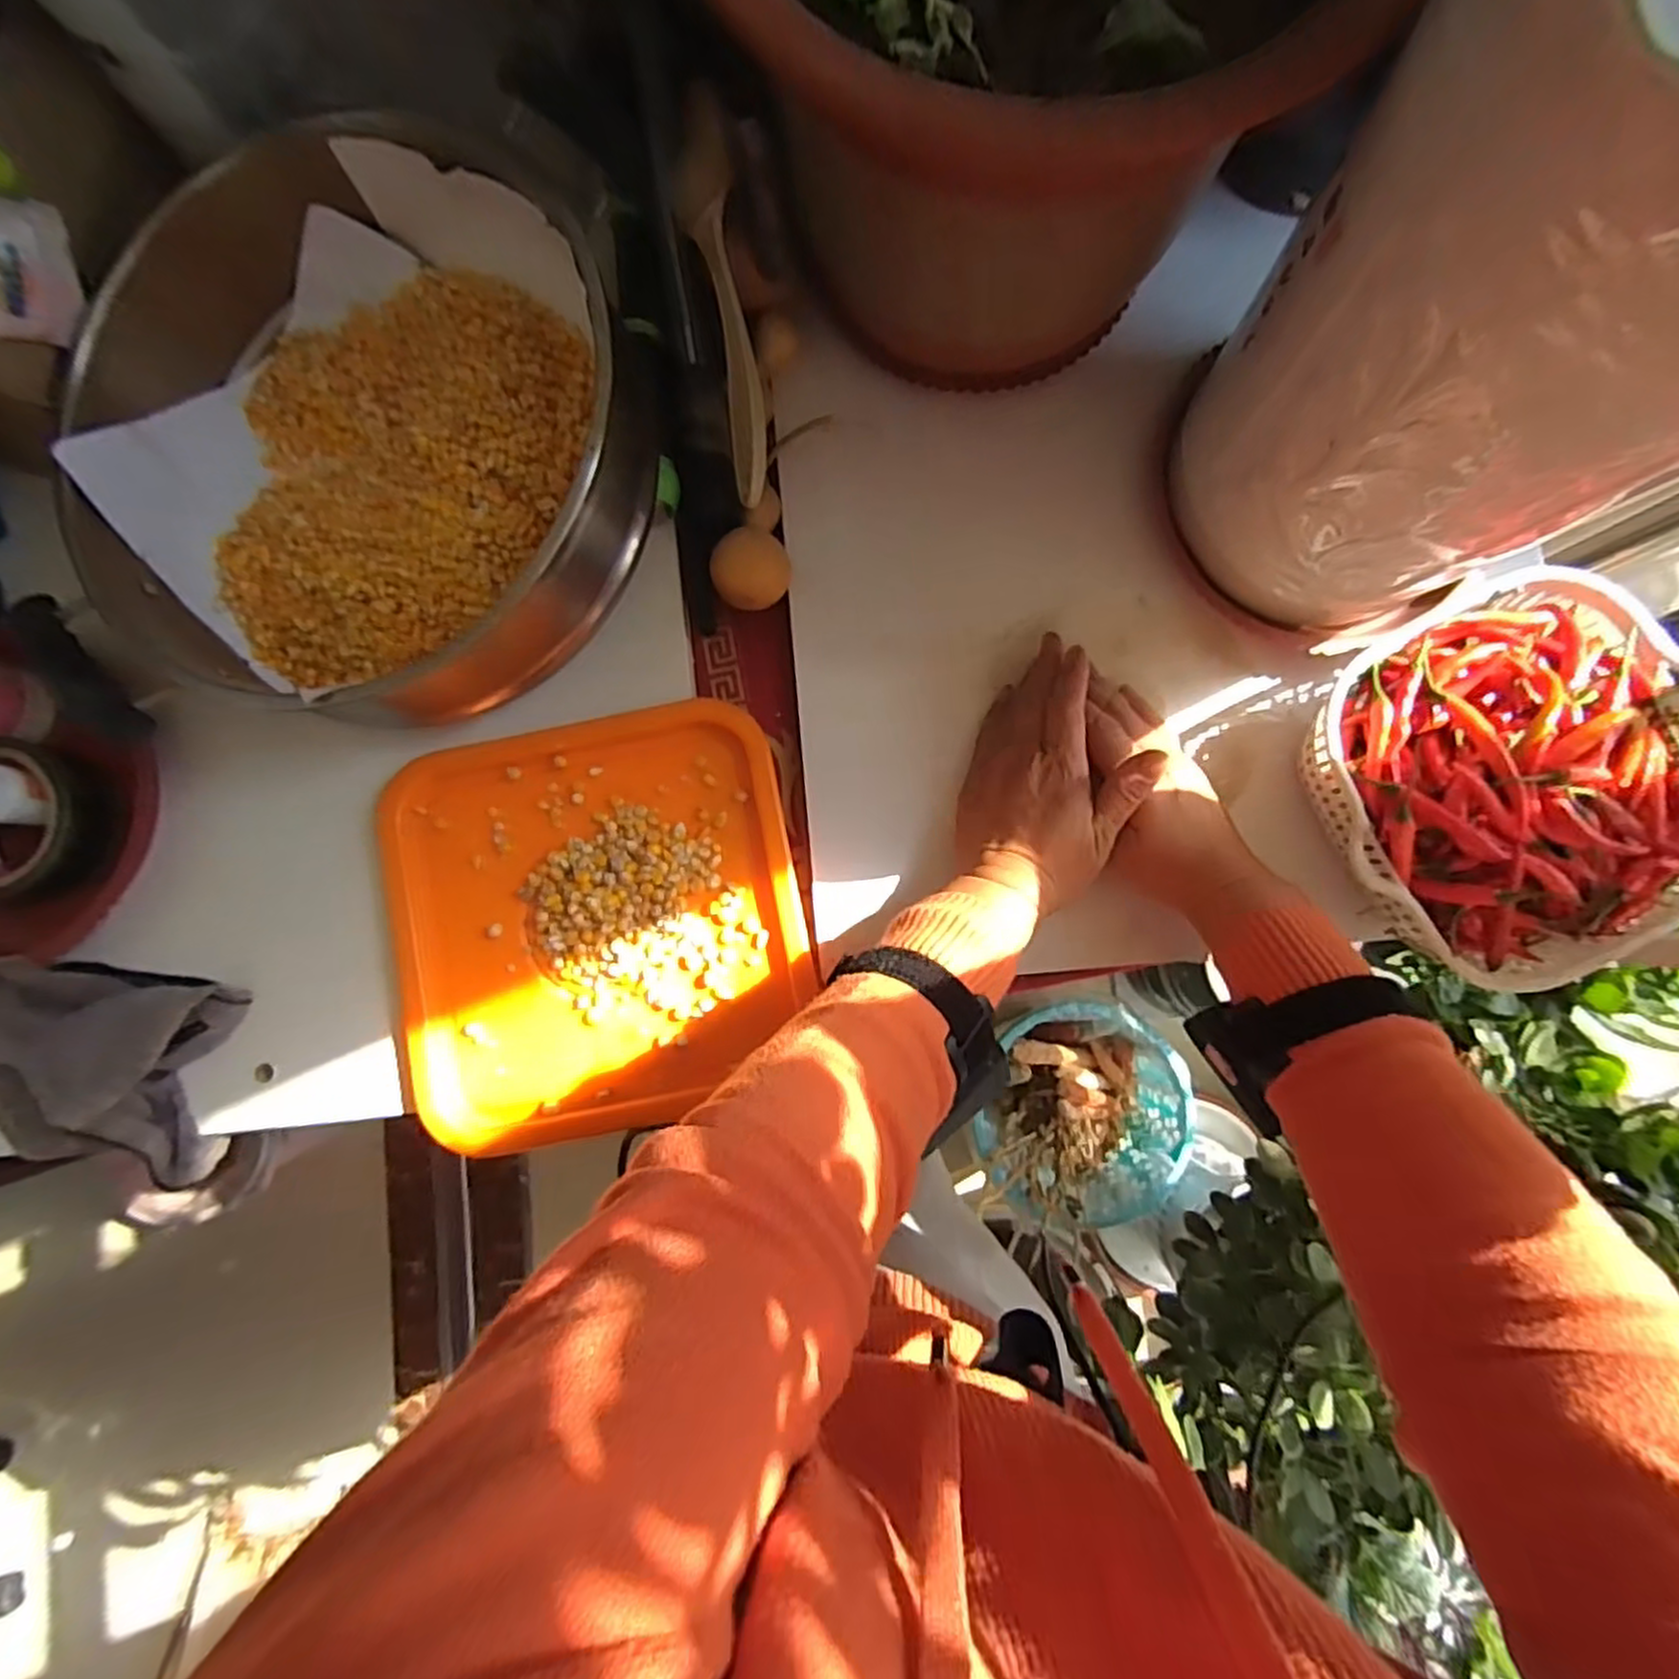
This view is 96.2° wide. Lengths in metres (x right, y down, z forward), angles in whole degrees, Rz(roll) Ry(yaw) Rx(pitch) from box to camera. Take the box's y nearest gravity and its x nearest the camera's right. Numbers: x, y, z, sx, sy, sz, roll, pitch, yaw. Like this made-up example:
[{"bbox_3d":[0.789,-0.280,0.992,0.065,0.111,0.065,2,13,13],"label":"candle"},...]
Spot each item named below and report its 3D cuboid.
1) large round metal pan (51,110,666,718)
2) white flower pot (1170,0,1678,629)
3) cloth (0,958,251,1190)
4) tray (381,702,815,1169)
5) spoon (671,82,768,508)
[{"bbox_3d":[-0.268,-0.221,0.421,0.300,0.110,0.285,0,86,1],"label":"large round metal pan"},{"bbox_3d":[0.292,-0.236,0.325,0.220,0.290,0.217,-17,85,0],"label":"white flower pot"},{"bbox_3d":[-0.440,0.138,0.445,0.142,0.057,0.123,8,86,2],"label":"cloth"},{"bbox_3d":[-0.144,0.050,0.453,0.238,0.021,0.238,-12,86,0],"label":"tray"},{"bbox_3d":[-0.066,-0.306,0.442,0.034,0.025,0.204,-8,105,1],"label":"spoon"}]

